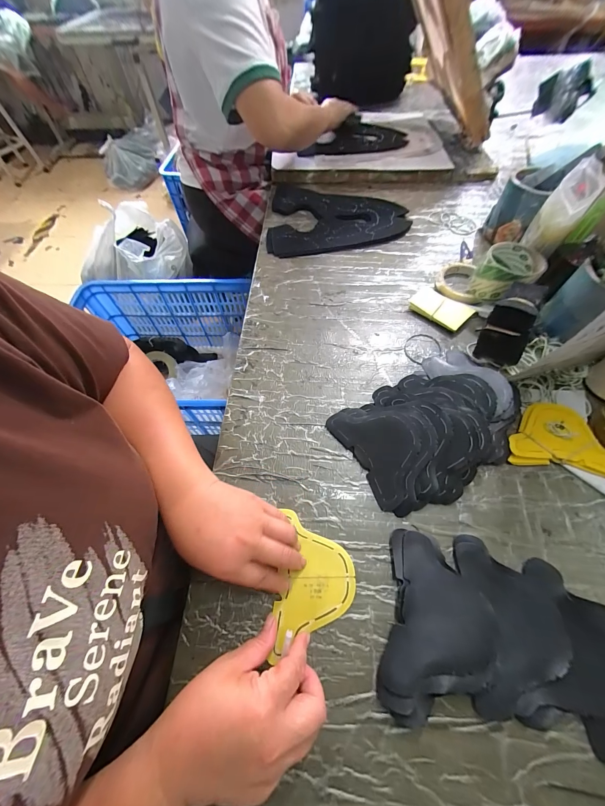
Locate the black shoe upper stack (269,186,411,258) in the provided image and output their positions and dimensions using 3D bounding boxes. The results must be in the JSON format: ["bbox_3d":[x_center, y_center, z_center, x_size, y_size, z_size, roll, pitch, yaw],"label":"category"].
[{"bbox_3d":[0.079,-0.405,0.633,0.298,0.024,0.229,-1,60,0],"label":"black shoe upper stack"}]

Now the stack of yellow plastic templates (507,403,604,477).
[{"bbox_3d":[0.337,0.043,0.373,0.132,0.018,0.092,9,61,6],"label":"stack of yellow plastic templates"}]

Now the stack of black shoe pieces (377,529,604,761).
[{"bbox_3d":[0.198,0.219,0.275,0.234,0.015,0.148,7,61,5],"label":"stack of black shoe pieces"}]

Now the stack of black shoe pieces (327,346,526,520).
[{"bbox_3d":[0.169,0.027,0.368,0.222,0.050,0.155,-28,63,-14],"label":"stack of black shoe pieces"}]

